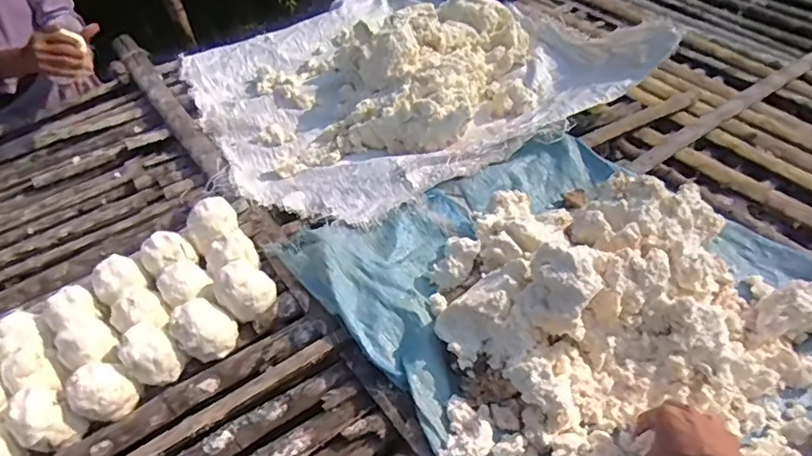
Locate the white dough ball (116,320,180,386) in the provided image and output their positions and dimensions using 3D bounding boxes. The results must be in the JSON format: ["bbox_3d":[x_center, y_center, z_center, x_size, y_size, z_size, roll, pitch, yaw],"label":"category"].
[{"bbox_3d":[-0.387,0.192,0.841,0.072,0.078,0.070,-35,51,-27],"label":"white dough ball"}]

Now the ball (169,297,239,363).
[{"bbox_3d":[-0.312,0.158,0.868,0.085,0.081,0.070,-30,49,-23],"label":"ball"}]

